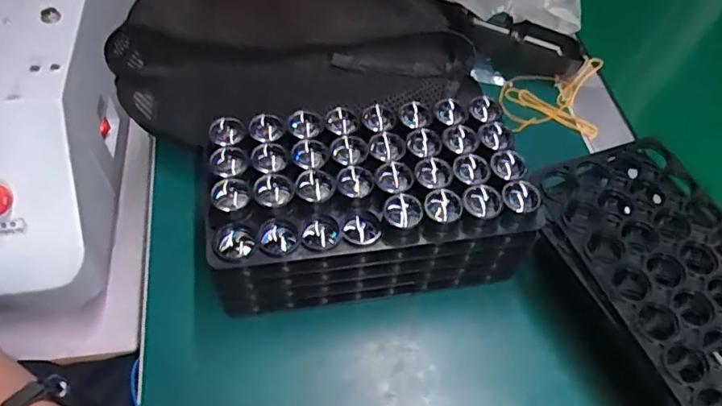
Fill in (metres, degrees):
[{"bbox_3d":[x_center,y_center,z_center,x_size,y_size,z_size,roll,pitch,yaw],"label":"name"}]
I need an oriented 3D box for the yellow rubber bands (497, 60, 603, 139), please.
[{"bbox_3d":[0.168,-0.101,0.496,0.085,0.022,0.094,12,55,6],"label":"yellow rubber bands"}]

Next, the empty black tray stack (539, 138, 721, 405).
[{"bbox_3d":[0.193,0.081,0.328,0.114,0.076,0.234,-21,58,-16],"label":"empty black tray stack"}]

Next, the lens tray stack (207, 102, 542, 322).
[{"bbox_3d":[0.004,0.006,0.364,0.188,0.097,0.091,-7,55,-8],"label":"lens tray stack"}]

